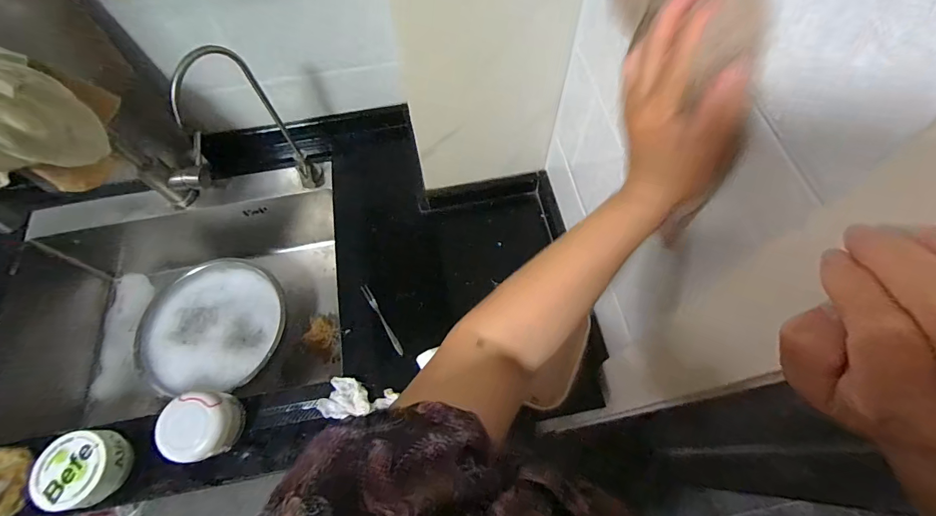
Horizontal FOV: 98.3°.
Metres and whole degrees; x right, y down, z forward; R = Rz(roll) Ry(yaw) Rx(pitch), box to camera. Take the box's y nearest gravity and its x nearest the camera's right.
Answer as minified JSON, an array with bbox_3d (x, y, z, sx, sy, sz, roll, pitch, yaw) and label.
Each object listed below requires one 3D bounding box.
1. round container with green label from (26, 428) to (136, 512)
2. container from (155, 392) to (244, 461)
[{"bbox_3d":[-0.486,0.267,0.513,0.079,0.049,0.086,0,64,1],"label":"round container with green label"},{"bbox_3d":[-0.360,0.224,0.546,0.078,0.063,0.085,0,64,1],"label":"container"}]

